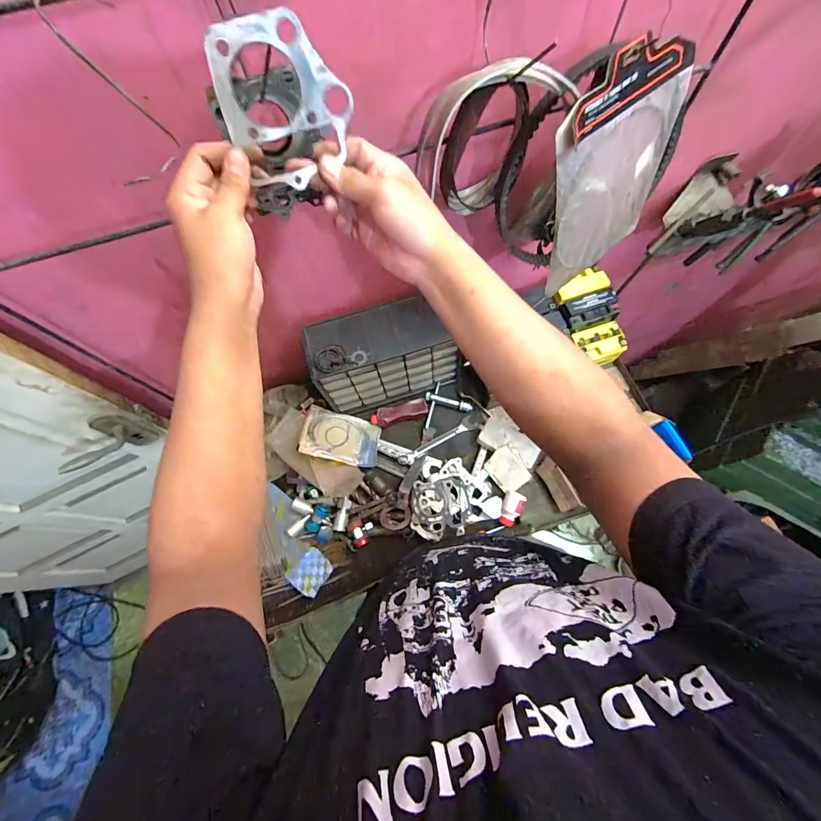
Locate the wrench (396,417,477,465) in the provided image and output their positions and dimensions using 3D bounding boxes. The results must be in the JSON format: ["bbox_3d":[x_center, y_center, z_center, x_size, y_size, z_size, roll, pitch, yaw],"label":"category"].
[{"bbox_3d":[0.060,0.071,0.841,0.191,0.020,0.031,-27,70,-8],"label":"wrench"}]

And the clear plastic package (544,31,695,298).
[{"bbox_3d":[0.263,-0.301,0.483,0.210,0.249,0.019,-39,55,-9],"label":"clear plastic package"}]

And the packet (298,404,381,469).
[{"bbox_3d":[-0.149,0.057,0.817,0.163,0.009,0.121,16,48,-15],"label":"packet"}]

